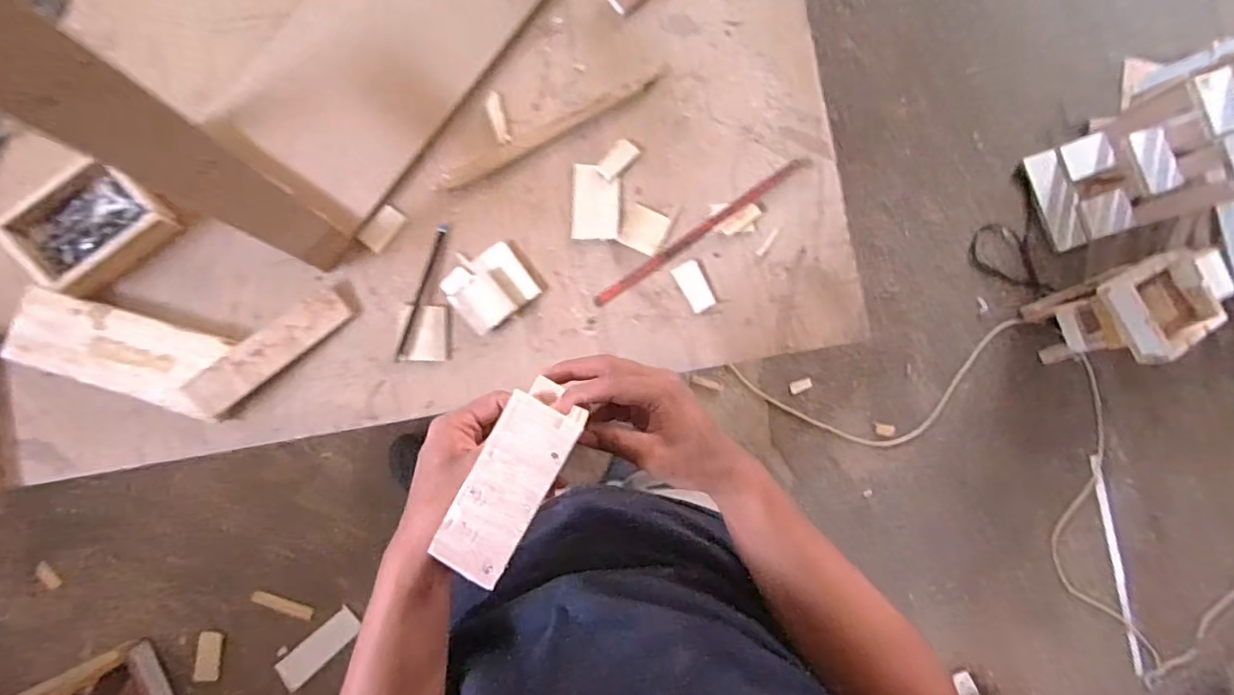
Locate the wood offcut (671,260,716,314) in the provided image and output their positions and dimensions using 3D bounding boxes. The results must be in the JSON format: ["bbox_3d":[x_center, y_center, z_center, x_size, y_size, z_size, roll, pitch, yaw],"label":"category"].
[{"bbox_3d":[0.095,-0.074,0.665,0.034,0.004,0.061,-29,89,-7],"label":"wood offcut"}]

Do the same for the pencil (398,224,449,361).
[{"bbox_3d":[-0.226,-0.066,0.630,0.012,0.006,0.162,18,84,-4],"label":"pencil"}]

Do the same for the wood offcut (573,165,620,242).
[{"bbox_3d":[-0.025,-0.176,0.668,0.055,0.006,0.090,1,86,-5],"label":"wood offcut"}]

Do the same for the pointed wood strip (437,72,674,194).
[{"bbox_3d":[-0.075,-0.268,0.669,0.301,0.010,0.028,-31,89,-7],"label":"pointed wood strip"}]

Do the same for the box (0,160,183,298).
[{"bbox_3d":[-0.547,-0.123,0.575,0.133,0.039,0.109,-43,91,-7],"label":"box"}]

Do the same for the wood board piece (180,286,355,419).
[{"bbox_3d":[-0.373,0.001,0.596,0.176,0.015,0.048,-43,109,-15],"label":"wood board piece"}]

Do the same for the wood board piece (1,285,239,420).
[{"bbox_3d":[-0.522,0.003,0.577,0.193,0.034,0.081,18,84,-4],"label":"wood board piece"}]

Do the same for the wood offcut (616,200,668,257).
[{"bbox_3d":[0.035,-0.143,0.665,0.048,0.004,0.054,24,84,-3],"label":"wood offcut"}]

